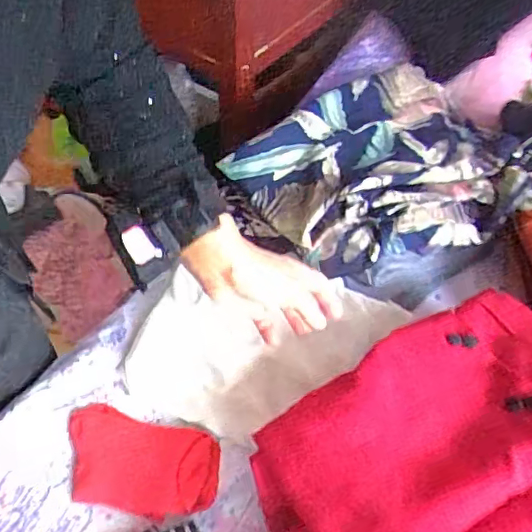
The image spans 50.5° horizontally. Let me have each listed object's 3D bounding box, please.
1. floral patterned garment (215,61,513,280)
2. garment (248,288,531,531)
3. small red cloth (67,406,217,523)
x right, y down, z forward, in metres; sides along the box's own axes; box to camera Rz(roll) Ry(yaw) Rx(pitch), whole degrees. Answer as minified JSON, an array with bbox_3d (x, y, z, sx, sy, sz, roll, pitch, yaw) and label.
[{"bbox_3d":[0.147,-0.123,0.725,0.342,0.069,0.279,-30,61,-23],"label":"floral patterned garment"},{"bbox_3d":[0.185,0.148,0.481,0.370,0.054,0.235,-27,59,-21],"label":"garment"},{"bbox_3d":[-0.125,0.193,0.552,0.157,0.019,0.092,13,54,6],"label":"small red cloth"}]

